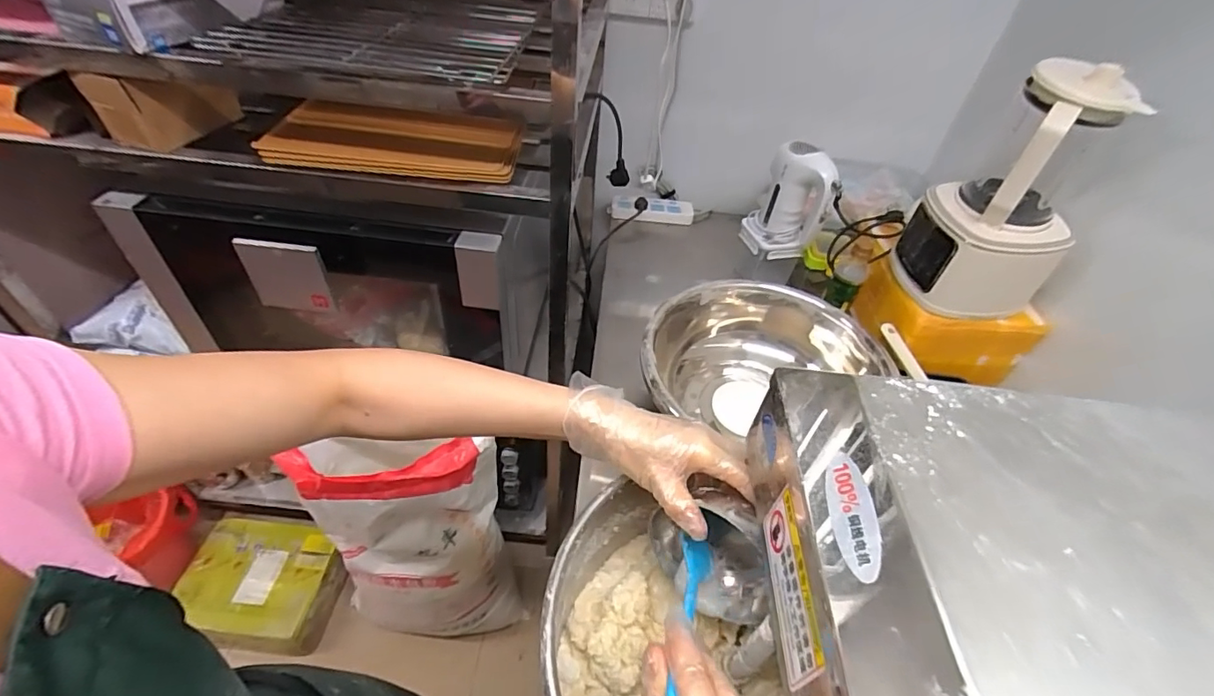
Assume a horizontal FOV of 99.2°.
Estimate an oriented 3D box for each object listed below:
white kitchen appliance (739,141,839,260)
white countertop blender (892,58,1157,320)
[{"bbox_3d":[0.363,-0.290,1.038,0.151,0.205,0.088,18,46,11],"label":"white kitchen appliance"},{"bbox_3d":[0.610,-0.218,0.797,0.153,0.370,0.159,0,45,-6],"label":"white countertop blender"}]

